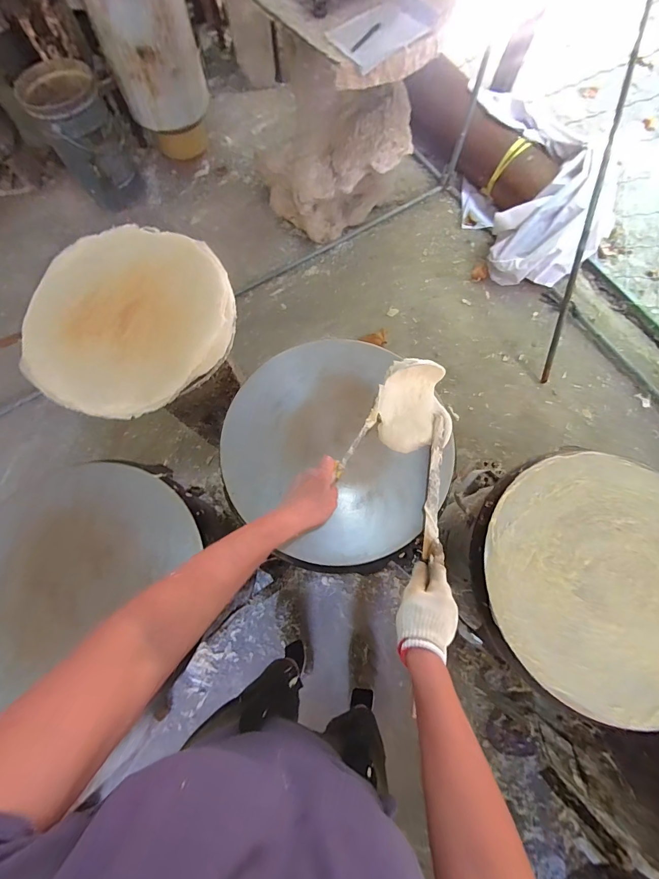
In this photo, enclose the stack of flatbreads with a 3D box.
[{"bbox_3d":[-0.383,-0.238,0.701,0.390,0.036,0.396,-20,74,-5],"label":"stack of flatbreads"}]

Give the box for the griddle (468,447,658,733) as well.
[{"bbox_3d":[0.434,0.208,0.570,0.396,0.035,0.377,19,74,7],"label":"griddle"}]

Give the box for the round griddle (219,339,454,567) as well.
[{"bbox_3d":[0.013,0.006,0.618,0.367,0.032,0.360,0,73,1],"label":"round griddle"}]

